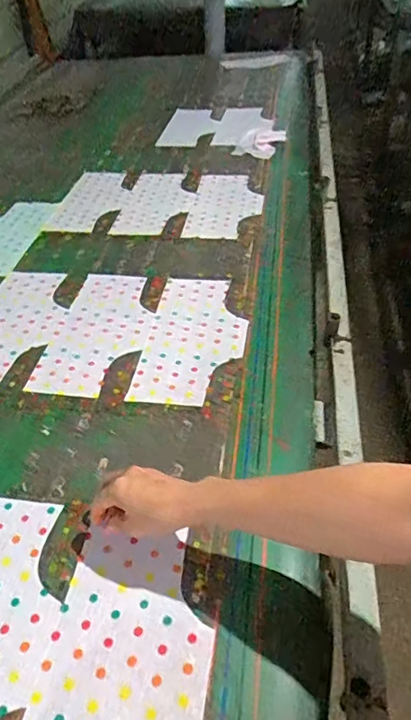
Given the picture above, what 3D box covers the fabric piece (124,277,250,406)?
[{"bbox_3d":[-0.015,-0.048,0.886,0.164,0.009,0.317,3,43,8],"label":"fabric piece"}]

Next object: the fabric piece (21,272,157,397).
[{"bbox_3d":[-0.178,-0.058,0.910,0.157,0.007,0.319,4,43,9],"label":"fabric piece"}]

